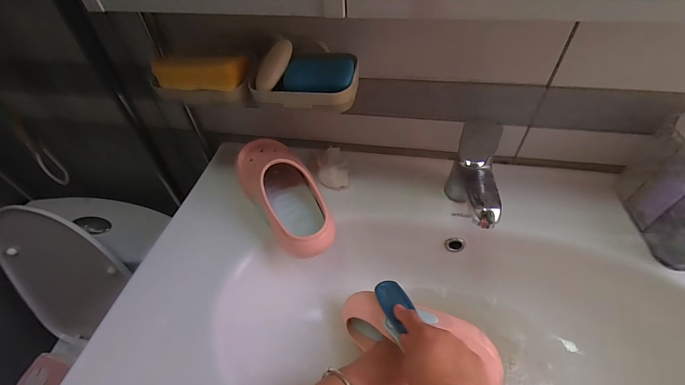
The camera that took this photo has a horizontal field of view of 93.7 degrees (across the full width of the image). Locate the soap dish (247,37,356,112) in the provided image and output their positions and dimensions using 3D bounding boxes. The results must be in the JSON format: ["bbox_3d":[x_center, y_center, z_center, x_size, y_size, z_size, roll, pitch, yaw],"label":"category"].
[{"bbox_3d":[-0.046,-0.137,0.388,0.127,0.046,0.076,4,49,7],"label":"soap dish"}]

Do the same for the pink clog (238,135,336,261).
[{"bbox_3d":[-0.083,-0.009,0.449,0.097,0.070,0.201,-23,52,-16],"label":"pink clog"}]

